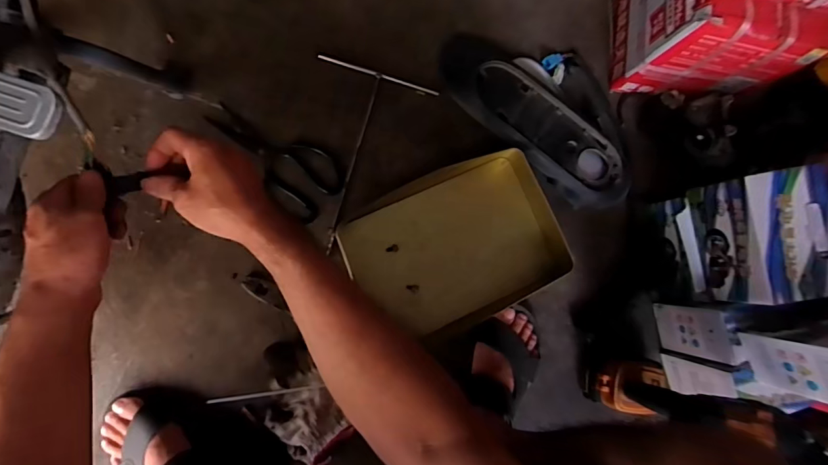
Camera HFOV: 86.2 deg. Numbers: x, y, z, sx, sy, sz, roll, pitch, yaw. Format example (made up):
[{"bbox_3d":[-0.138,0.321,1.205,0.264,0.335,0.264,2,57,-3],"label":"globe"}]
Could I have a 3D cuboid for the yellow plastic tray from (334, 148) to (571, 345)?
[{"bbox_3d":[0.059,0.021,0.654,0.310,0.049,0.225,-26,89,-7],"label":"yellow plastic tray"}]

